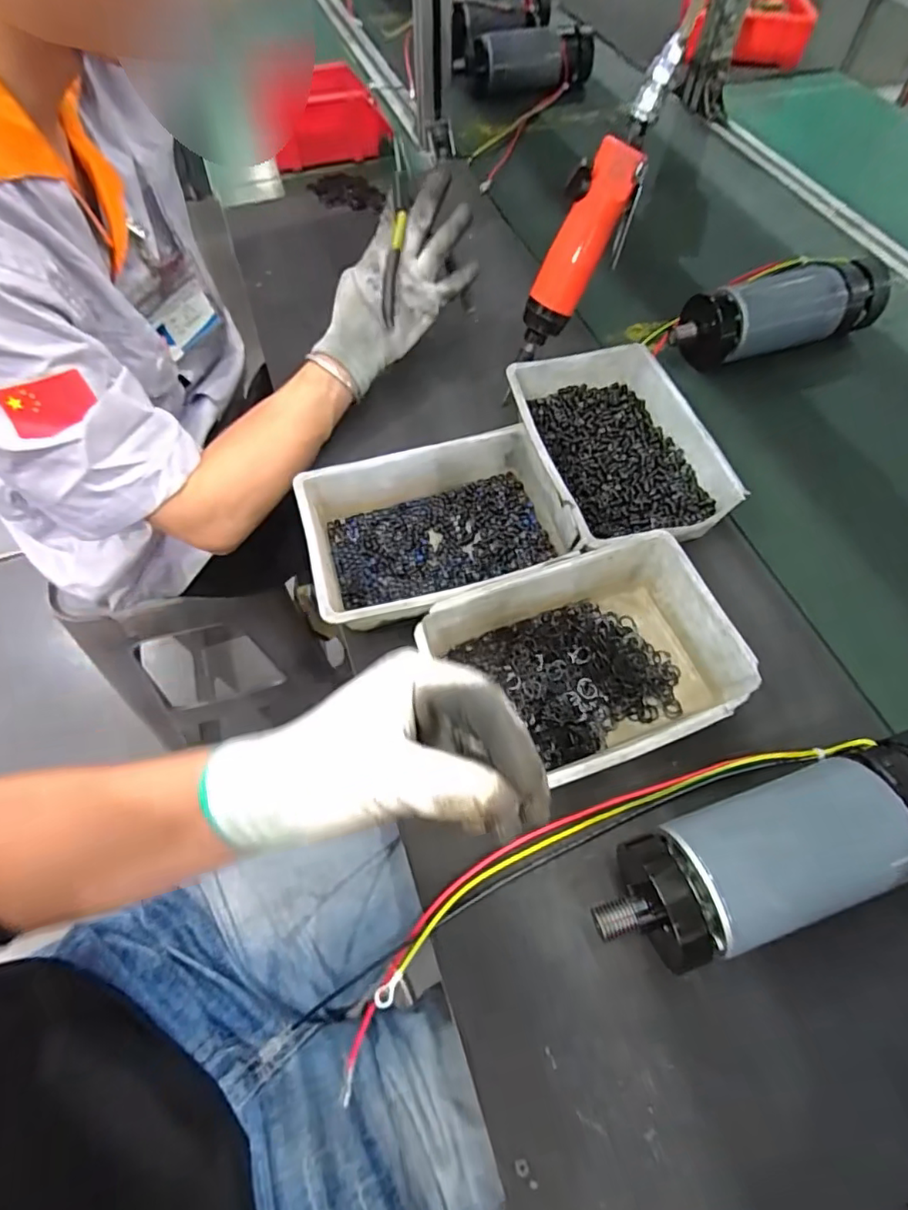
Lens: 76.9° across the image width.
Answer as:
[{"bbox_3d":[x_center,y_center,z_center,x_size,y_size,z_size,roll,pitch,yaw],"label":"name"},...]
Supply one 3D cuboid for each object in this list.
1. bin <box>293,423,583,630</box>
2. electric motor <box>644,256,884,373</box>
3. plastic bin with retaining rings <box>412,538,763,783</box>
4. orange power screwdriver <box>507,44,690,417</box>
[{"bbox_3d":[-0.015,-0.060,0.465,0.202,0.054,0.150,-16,64,-8],"label":"bin"},{"bbox_3d":[0.332,-0.311,0.605,0.232,0.063,0.080,-18,64,-9],"label":"electric motor"},{"bbox_3d":[0.090,0.043,0.405,0.204,0.055,0.144,-20,65,-10],"label":"plastic bin with retaining rings"},{"bbox_3d":[0.104,-0.297,0.479,0.047,0.258,0.033,-16,56,-41],"label":"orange power screwdriver"}]

